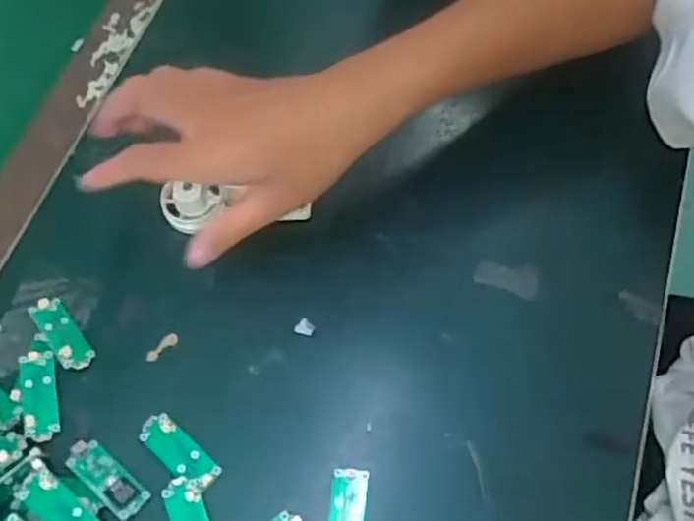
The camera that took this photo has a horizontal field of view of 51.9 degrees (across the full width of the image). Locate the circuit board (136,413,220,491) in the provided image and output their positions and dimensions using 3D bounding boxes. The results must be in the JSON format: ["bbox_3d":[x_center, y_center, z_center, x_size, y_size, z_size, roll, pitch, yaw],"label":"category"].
[{"bbox_3d":[-0.094,0.106,0.396,0.052,0.004,0.018,36,71,20],"label":"circuit board"}]

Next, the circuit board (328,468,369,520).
[{"bbox_3d":[0.000,0.136,0.374,0.019,0.004,0.051,4,63,6],"label":"circuit board"}]

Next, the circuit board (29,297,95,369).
[{"bbox_3d":[-0.173,0.044,0.430,0.018,0.004,0.052,-28,65,-33],"label":"circuit board"}]

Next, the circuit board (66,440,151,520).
[{"bbox_3d":[-0.132,0.119,0.390,0.052,0.006,0.018,36,71,20],"label":"circuit board"}]

